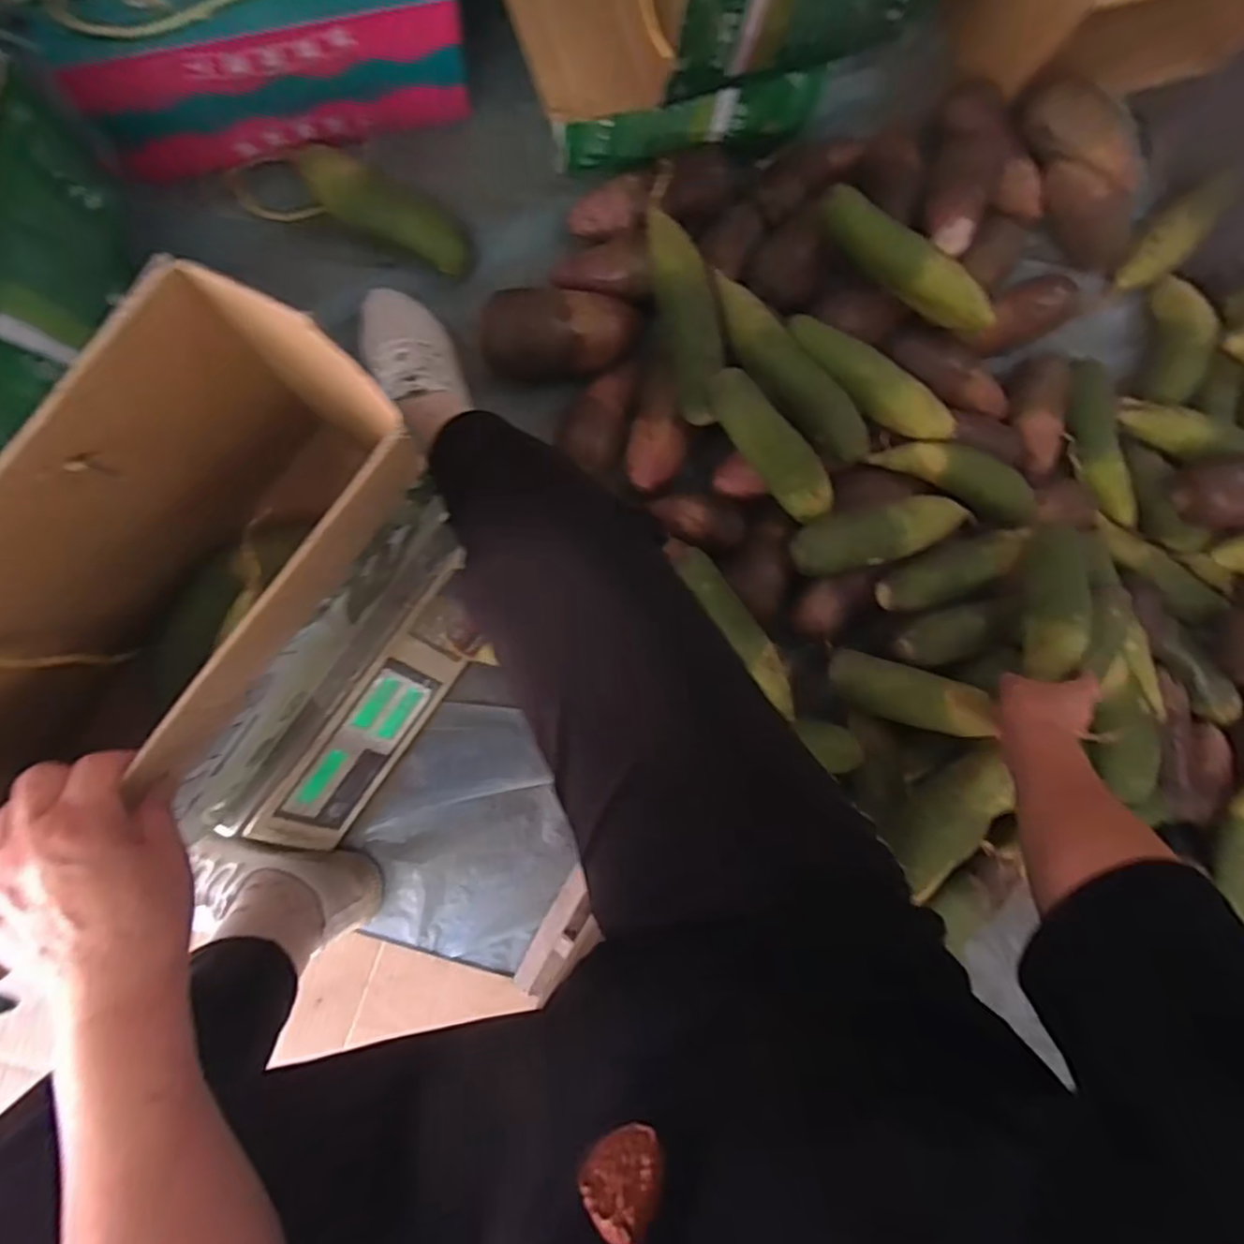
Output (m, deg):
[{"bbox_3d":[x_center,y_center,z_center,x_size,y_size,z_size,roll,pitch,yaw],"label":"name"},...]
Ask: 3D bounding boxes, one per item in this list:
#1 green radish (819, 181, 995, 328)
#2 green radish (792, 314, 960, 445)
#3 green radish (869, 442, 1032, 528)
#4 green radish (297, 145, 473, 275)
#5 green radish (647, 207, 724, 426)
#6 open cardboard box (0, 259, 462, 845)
[{"bbox_3d":[0.295,-0.370,0.697,0.214,0.050,0.046,36,84,-7],"label":"green radish"},{"bbox_3d":[0.248,-0.243,0.681,0.199,0.051,0.049,32,84,-8],"label":"green radish"},{"bbox_3d":[0.358,-0.154,0.705,0.167,0.052,0.047,29,85,-8],"label":"green radish"},{"bbox_3d":[-0.232,-0.399,0.648,0.171,0.044,0.044,28,85,-8],"label":"green radish"},{"bbox_3d":[0.063,-0.293,0.639,0.049,0.046,0.200,-17,92,-9],"label":"green radish"},{"bbox_3d":[-0.288,0.009,0.468,0.158,0.283,0.378,35,84,-8],"label":"open cardboard box"}]

